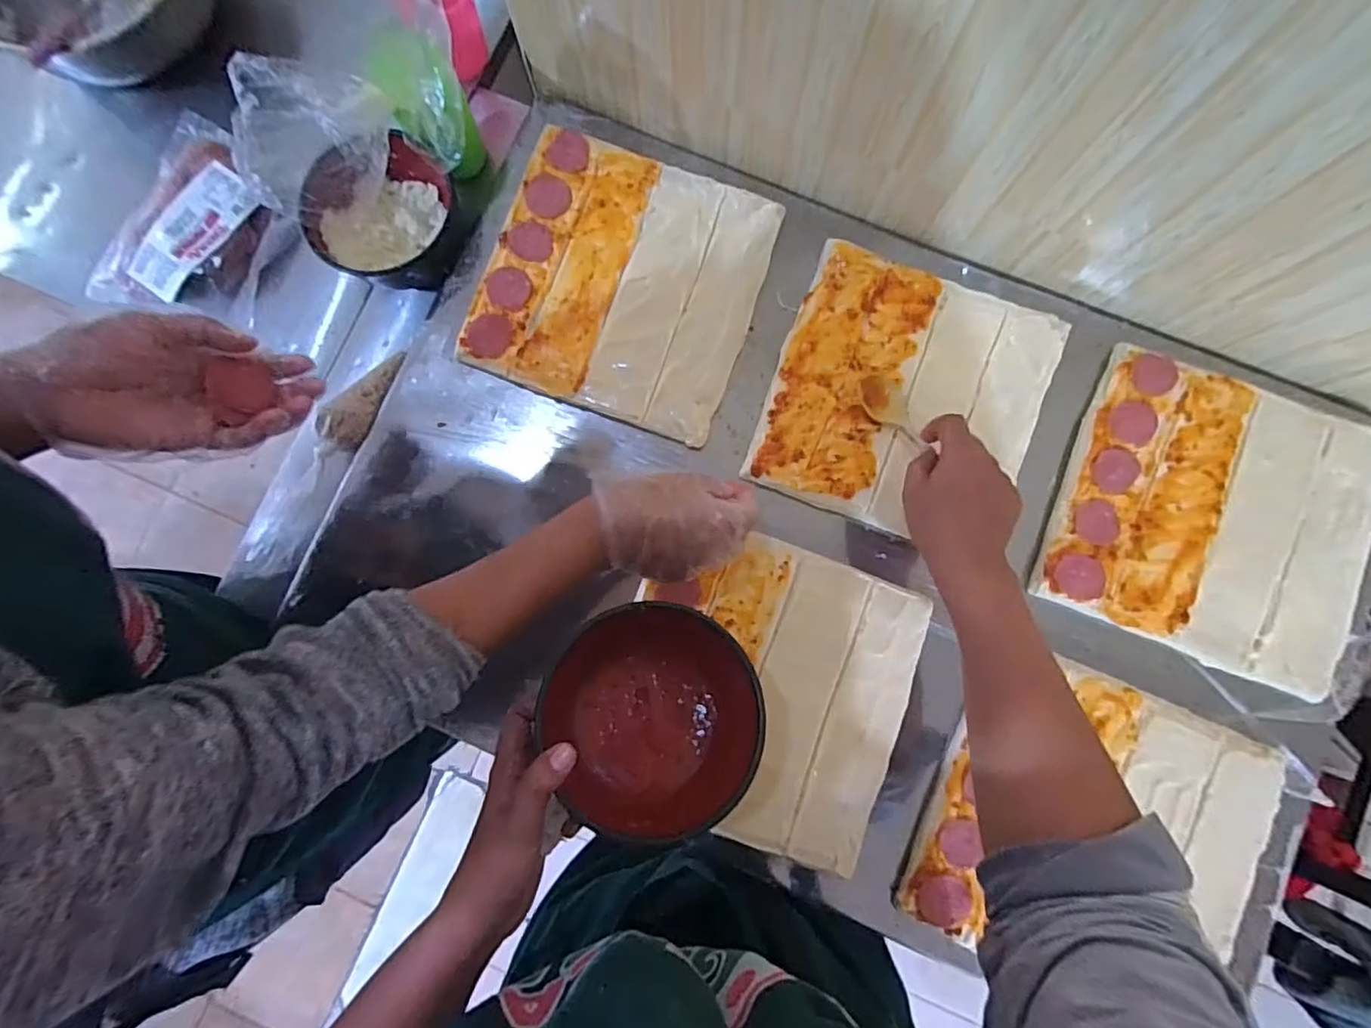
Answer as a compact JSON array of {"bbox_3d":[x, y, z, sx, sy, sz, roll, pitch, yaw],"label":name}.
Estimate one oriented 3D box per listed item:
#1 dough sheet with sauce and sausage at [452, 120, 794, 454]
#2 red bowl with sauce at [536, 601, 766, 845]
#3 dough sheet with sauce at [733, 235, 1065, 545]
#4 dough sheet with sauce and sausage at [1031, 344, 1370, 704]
[{"bbox_3d":[-0.057,-0.220,0.564,0.246,0.011,0.243,19,86,0],"label":"dough sheet with sauce and sausage"},{"bbox_3d":[-0.028,0.137,0.410,0.153,0.070,0.153,3,69,-8],"label":"red bowl with sauce"},{"bbox_3d":[0.204,-0.107,0.551,0.238,0.013,0.242,22,86,4],"label":"dough sheet with sauce"},{"bbox_3d":[0.476,0.001,0.528,0.252,0.020,0.247,21,86,4],"label":"dough sheet with sauce and sausage"}]

